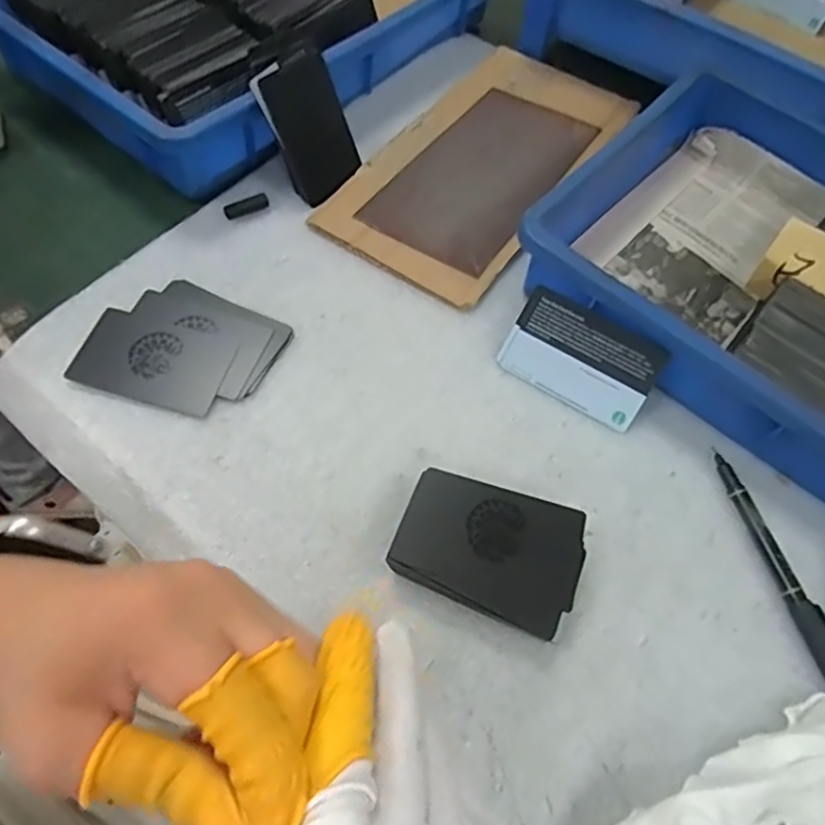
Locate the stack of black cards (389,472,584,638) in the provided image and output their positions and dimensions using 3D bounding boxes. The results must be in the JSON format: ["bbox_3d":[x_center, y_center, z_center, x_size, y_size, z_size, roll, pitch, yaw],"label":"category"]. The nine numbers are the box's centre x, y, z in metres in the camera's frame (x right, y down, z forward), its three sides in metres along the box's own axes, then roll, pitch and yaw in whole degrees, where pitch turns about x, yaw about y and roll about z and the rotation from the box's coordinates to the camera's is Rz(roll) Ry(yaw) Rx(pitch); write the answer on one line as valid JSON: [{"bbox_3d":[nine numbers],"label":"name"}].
[{"bbox_3d":[0.039,0.070,0.330,0.089,0.026,0.065,21,63,8],"label":"stack of black cards"}]

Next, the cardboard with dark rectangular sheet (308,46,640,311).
[{"bbox_3d":[0.057,-0.195,0.490,0.131,0.008,0.271,33,65,14],"label":"cardboard with dark rectangular sheet"}]

